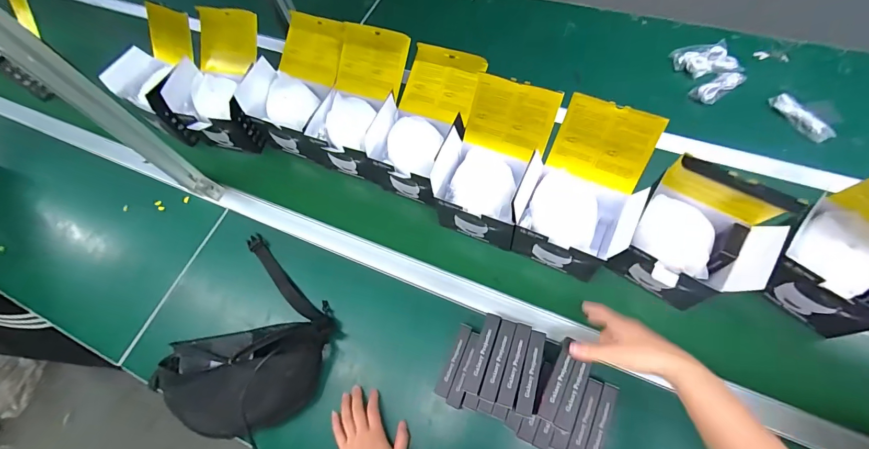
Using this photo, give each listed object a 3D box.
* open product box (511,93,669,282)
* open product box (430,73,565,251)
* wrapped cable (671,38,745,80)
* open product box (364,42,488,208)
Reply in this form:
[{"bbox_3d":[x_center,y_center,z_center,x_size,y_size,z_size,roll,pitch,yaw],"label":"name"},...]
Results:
[{"bbox_3d":[0.232,-0.058,0.624,0.166,0.184,0.211,22,69,11],"label":"open product box"},{"bbox_3d":[0.096,-0.104,0.656,0.158,0.205,0.195,20,69,10],"label":"open product box"},{"bbox_3d":[0.585,-0.357,0.810,0.121,0.015,0.085,-4,66,0],"label":"wrapped cable"},{"bbox_3d":[-0.023,-0.178,0.719,0.174,0.162,0.255,16,68,9],"label":"open product box"}]

